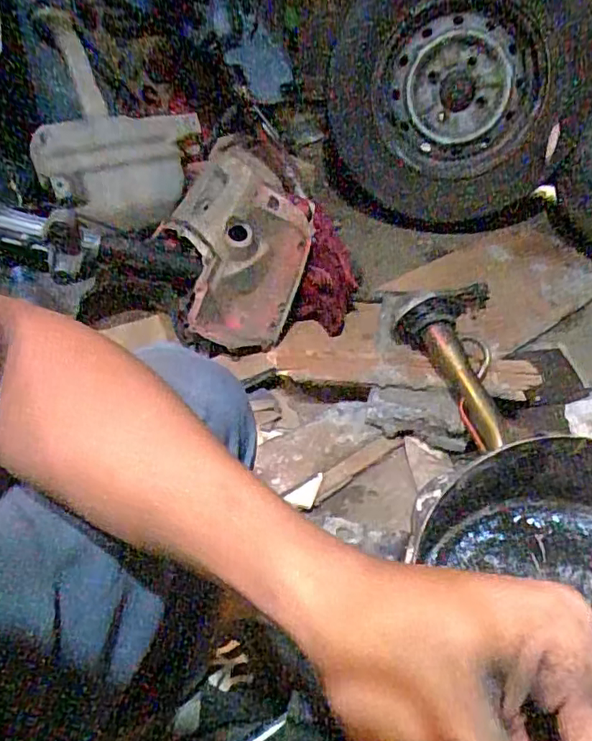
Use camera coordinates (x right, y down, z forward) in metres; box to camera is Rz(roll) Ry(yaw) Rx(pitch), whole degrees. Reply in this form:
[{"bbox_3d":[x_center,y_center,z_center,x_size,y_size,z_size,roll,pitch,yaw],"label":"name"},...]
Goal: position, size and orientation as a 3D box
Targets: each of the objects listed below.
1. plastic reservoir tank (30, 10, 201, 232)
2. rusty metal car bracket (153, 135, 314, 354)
[{"bbox_3d":[-0.298,-0.382,0.930,0.241,0.252,0.186,5,47,3],"label":"plastic reservoir tank"},{"bbox_3d":[-0.100,-0.214,1.017,0.259,0.308,0.107,30,13,-8],"label":"rusty metal car bracket"}]

